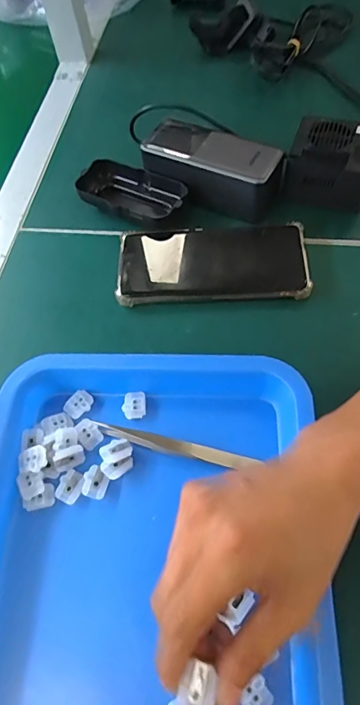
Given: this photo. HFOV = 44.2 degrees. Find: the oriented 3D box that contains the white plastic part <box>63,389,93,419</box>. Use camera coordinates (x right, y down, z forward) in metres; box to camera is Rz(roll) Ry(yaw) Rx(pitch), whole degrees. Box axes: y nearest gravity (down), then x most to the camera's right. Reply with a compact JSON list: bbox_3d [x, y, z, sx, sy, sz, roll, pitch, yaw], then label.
[{"bbox_3d":[-0.078,0.040,0.341,0.017,0.004,0.021,39,70,22],"label":"white plastic part"}]

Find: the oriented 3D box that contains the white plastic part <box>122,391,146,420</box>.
[{"bbox_3d":[-0.035,0.040,0.339,0.018,0.005,0.021,-8,61,-1],"label":"white plastic part"}]

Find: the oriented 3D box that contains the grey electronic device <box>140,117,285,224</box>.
[{"bbox_3d":[0.030,-0.179,0.436,0.131,0.052,0.055,24,65,16],"label":"grey electronic device"}]

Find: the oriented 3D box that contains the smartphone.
[{"bbox_3d":[0.029,-0.082,0.401,0.166,0.017,0.079,-1,61,3],"label":"smartphone"}]

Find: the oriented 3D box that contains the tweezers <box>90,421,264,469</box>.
[{"bbox_3d":[-0.005,0.066,0.315,0.118,0.014,0.012,12,62,10],"label":"tweezers"}]

